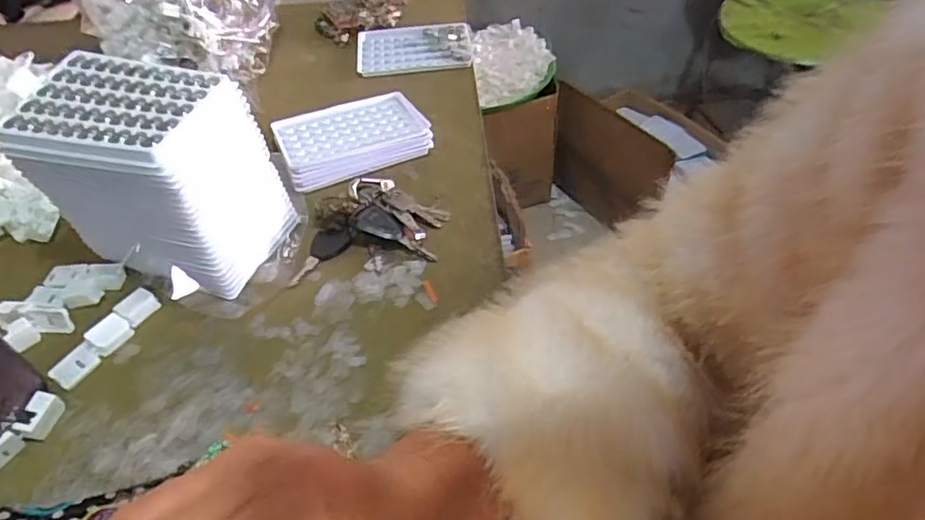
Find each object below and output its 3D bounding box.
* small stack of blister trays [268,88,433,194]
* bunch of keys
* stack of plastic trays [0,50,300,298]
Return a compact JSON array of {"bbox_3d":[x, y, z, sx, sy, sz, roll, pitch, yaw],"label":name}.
[{"bbox_3d":[-0.102,-0.114,0.540,0.128,0.028,0.094,-19,49,-14],"label":"small stack of blister trays"},{"bbox_3d":[-0.073,-0.031,0.459,0.117,0.031,0.080,-9,47,-5],"label":"bunch of keys"},{"bbox_3d":[-0.213,-0.057,0.420,0.132,0.138,0.093,8,47,13],"label":"stack of plastic trays"}]

